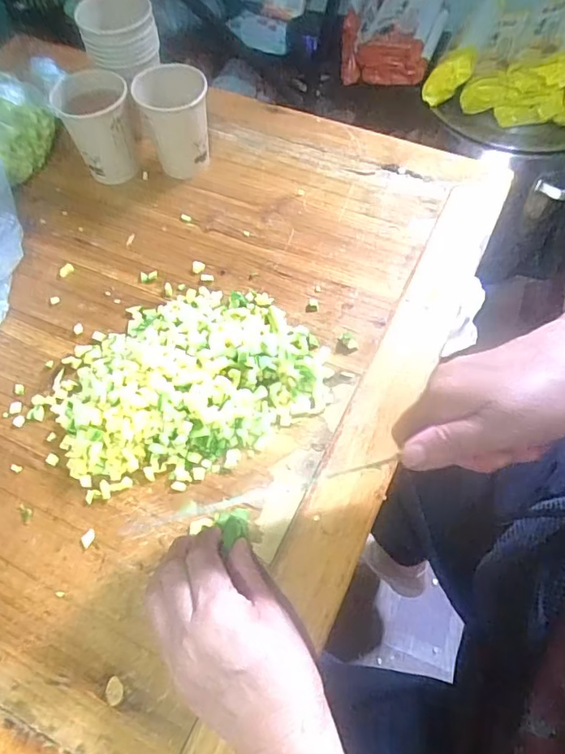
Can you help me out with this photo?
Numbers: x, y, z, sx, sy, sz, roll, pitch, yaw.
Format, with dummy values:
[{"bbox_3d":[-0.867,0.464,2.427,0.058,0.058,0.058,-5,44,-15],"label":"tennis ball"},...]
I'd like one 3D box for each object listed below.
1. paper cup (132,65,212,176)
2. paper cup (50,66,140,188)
[{"bbox_3d":[-0.108,-0.260,0.553,0.068,0.089,0.068,-19,61,-8],"label":"paper cup"},{"bbox_3d":[-0.186,-0.254,0.549,0.066,0.086,0.070,-2,58,3],"label":"paper cup"}]

